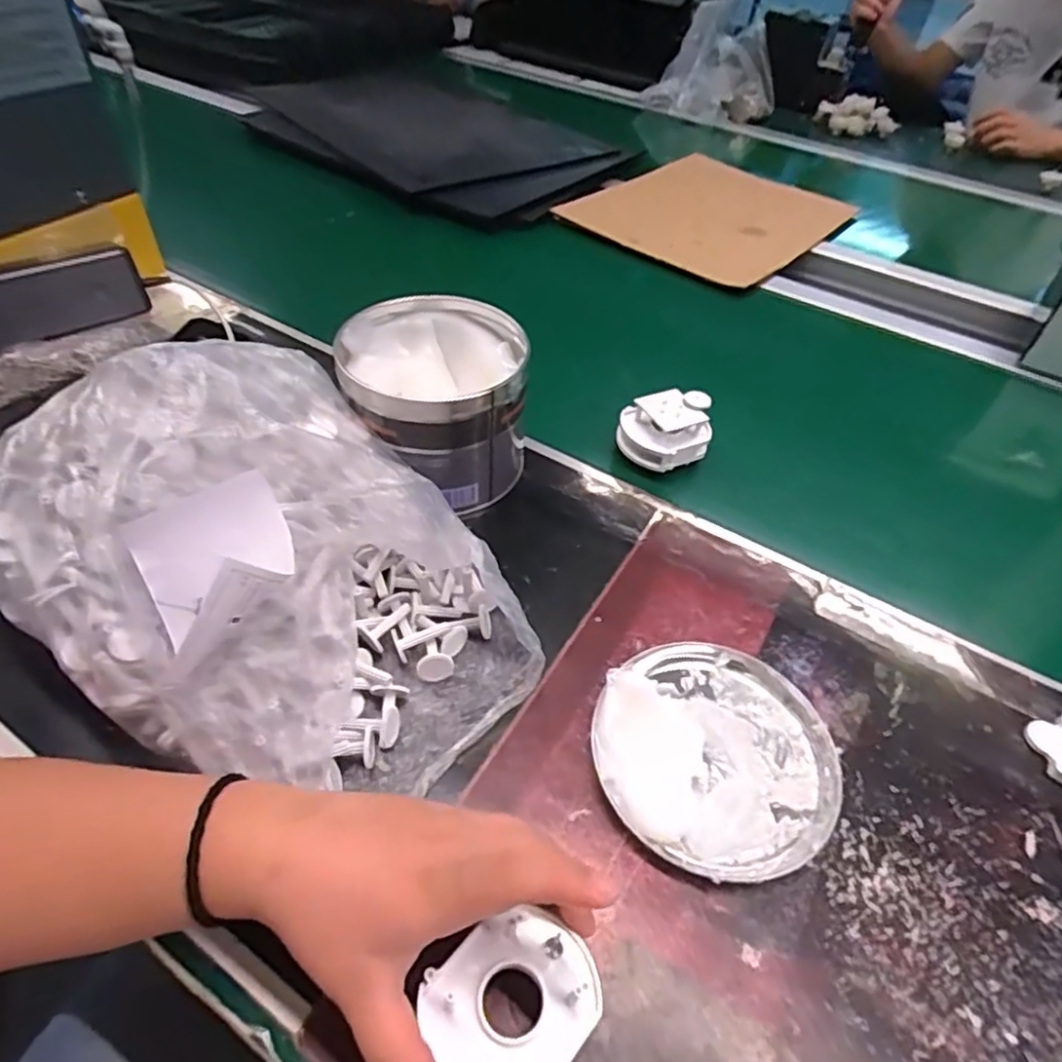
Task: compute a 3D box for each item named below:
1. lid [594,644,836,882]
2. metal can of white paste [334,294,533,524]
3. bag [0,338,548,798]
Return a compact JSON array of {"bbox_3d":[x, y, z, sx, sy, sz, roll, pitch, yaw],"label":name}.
[{"bbox_3d":[0.098,0.116,0.359,0.126,0.015,0.127,3,47,-3],"label":"lid"},{"bbox_3d":[-0.068,-0.090,0.480,0.121,0.102,0.126,3,47,-3],"label":"metal can of white paste"},{"bbox_3d":[-0.151,0.011,0.366,0.298,0.113,0.211,33,52,23],"label":"bag"}]

